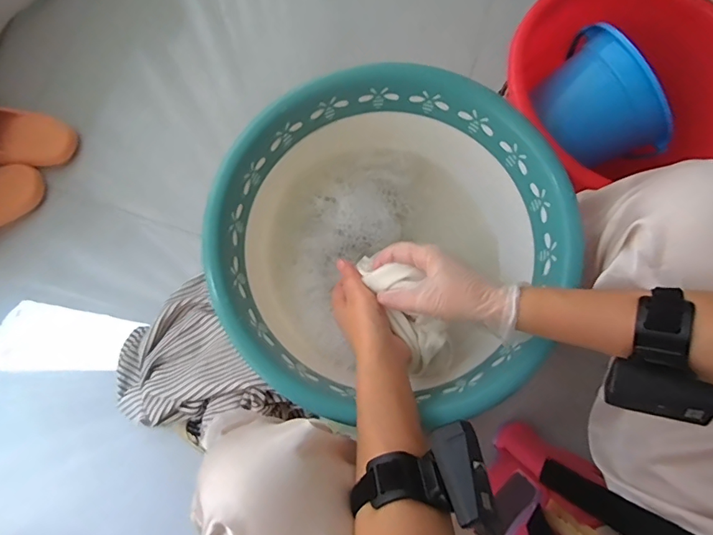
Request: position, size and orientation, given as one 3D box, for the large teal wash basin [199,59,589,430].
[{"bbox_3d":[0.035,-0.022,0.513,0.340,0.123,0.355,0,77,-1],"label":"large teal wash basin"}]

